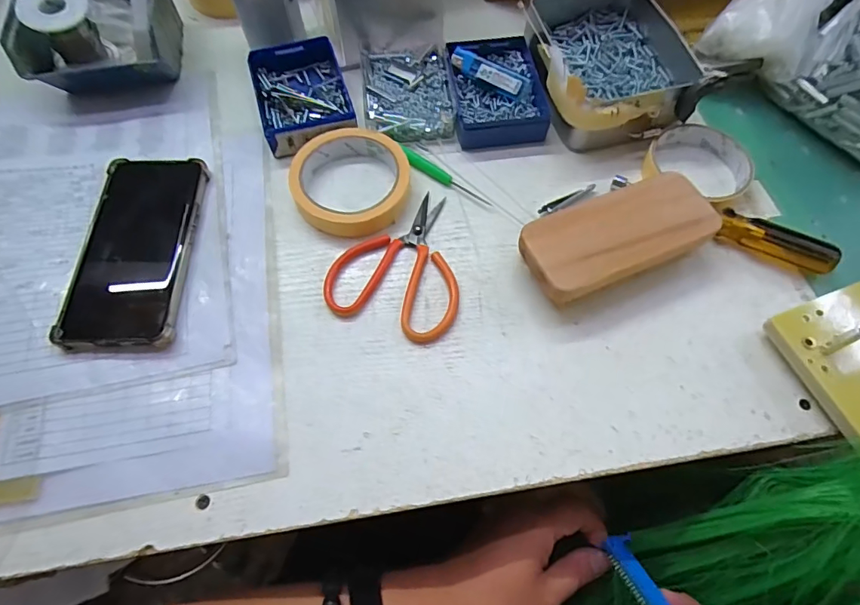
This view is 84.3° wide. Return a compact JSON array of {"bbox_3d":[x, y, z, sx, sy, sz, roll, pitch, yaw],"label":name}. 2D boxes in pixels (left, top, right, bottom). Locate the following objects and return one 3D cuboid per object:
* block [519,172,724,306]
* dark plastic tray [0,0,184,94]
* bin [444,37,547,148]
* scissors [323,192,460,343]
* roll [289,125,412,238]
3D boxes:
[{"bbox_3d":[0.138,-0.046,0.351,0.144,0.041,0.066,-20,66,-9],"label":"block"},{"bbox_3d":[-0.293,-0.255,0.431,0.114,0.083,0.153,-5,65,-2],"label":"dark plastic tray"},{"bbox_3d":[0.060,-0.194,0.433,0.080,0.028,0.109,-4,65,-1],"label":"bin"},{"bbox_3d":[-0.018,-0.034,0.366,0.098,0.006,0.119,18,66,9],"label":"scissors"},{"bbox_3d":[-0.066,-0.104,0.386,0.094,0.026,0.101,0,65,1],"label":"roll"}]

